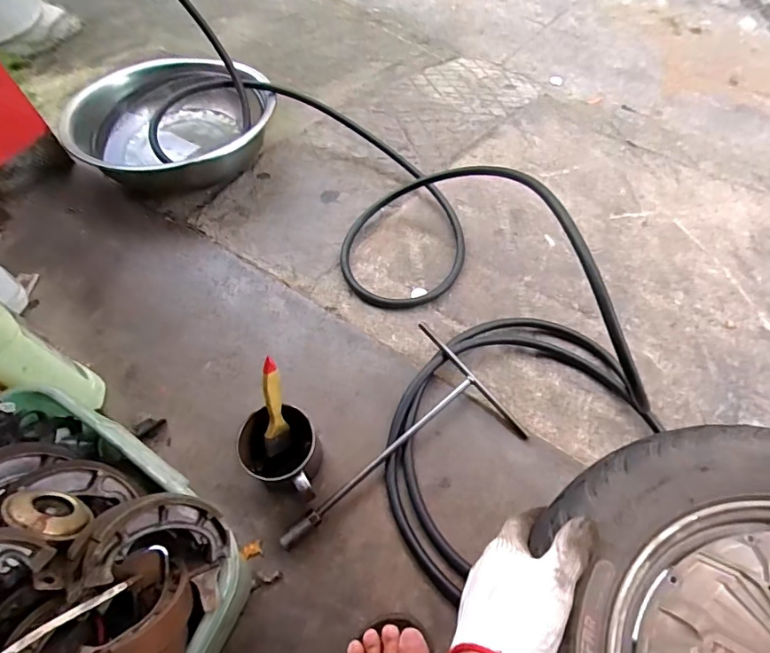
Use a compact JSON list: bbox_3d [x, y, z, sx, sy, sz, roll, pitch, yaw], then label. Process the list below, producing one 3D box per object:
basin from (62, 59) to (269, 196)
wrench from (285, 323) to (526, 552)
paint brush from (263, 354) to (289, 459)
[{"bbox_3d":[-0.357,-0.341,0.863,0.287,0.107,0.287,1,55,-2],"label":"basin"},{"bbox_3d":[0.015,0.149,0.577,0.184,0.047,0.307,39,62,22],"label":"wrench"},{"bbox_3d":[-0.123,0.091,0.557,0.022,0.129,0.019,1,32,-2],"label":"paint brush"}]

